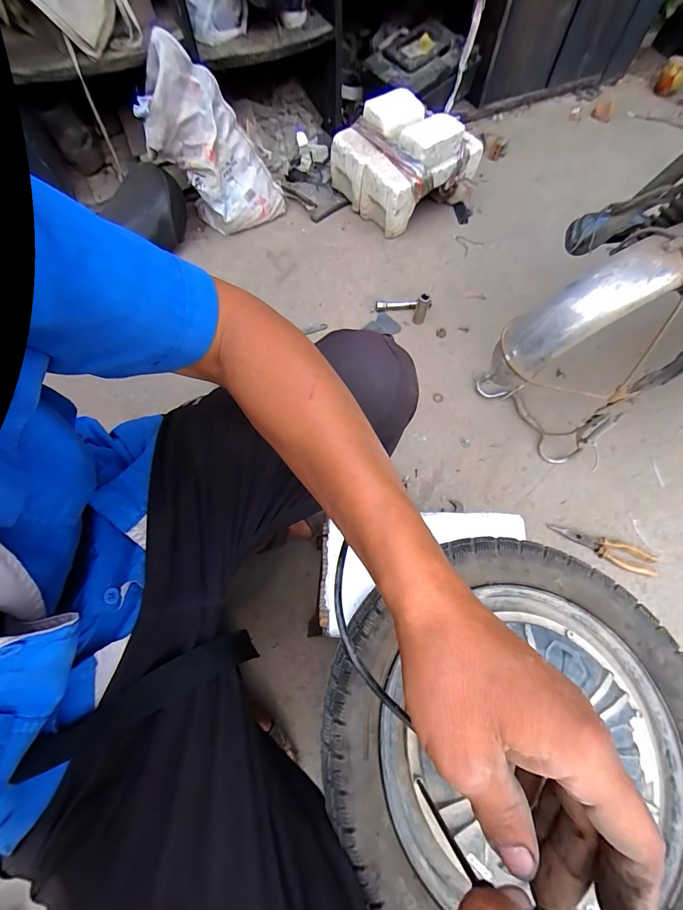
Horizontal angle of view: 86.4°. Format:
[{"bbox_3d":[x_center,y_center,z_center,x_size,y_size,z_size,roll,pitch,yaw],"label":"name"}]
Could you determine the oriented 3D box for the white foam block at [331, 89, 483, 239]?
[{"bbox_3d":[0.176,-0.839,1.038,0.309,0.197,0.298,-36,73,-15],"label":"white foam block"}]

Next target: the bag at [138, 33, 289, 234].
[{"bbox_3d":[-0.311,-0.743,0.906,0.299,0.351,0.135,-18,69,-9],"label":"bag"}]

